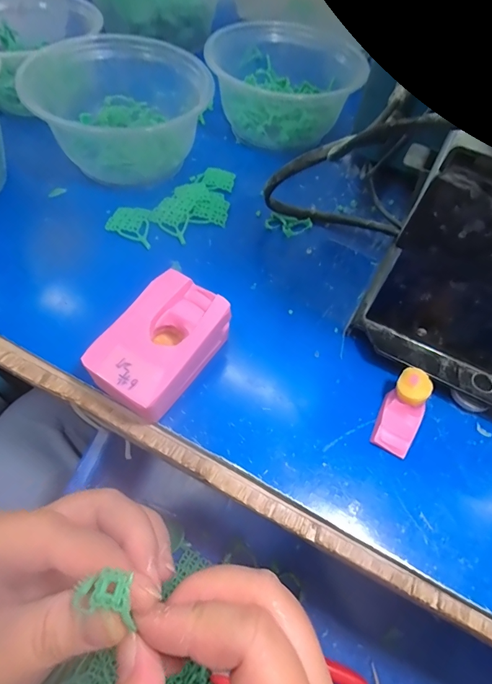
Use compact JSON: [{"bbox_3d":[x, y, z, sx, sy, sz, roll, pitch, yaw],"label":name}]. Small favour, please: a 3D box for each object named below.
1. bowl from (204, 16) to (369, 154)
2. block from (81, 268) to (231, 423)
[{"bbox_3d":[0.035,-0.231,0.337,0.110,0.059,0.106,40,63,18],"label":"bowl"},{"bbox_3d":[-0.045,0.004,0.211,0.048,0.038,0.073,34,61,15],"label":"block"}]

